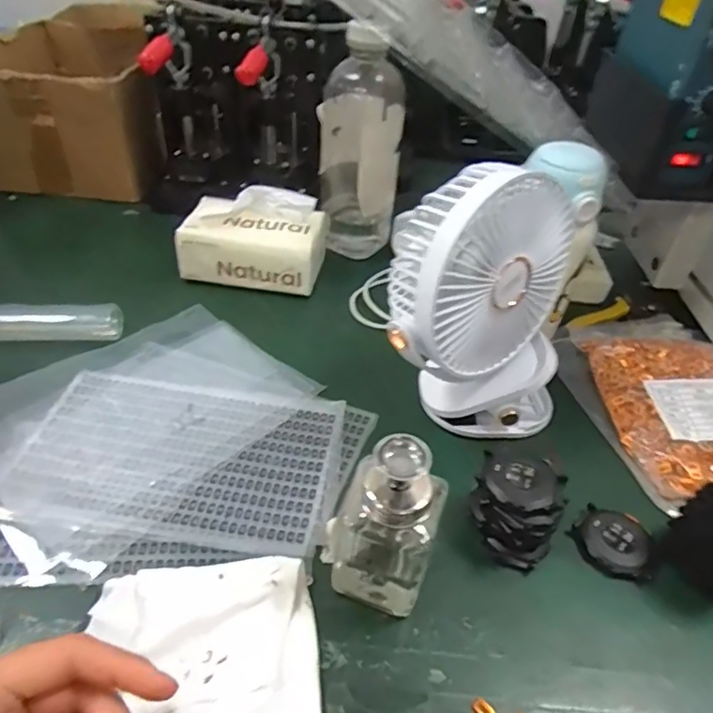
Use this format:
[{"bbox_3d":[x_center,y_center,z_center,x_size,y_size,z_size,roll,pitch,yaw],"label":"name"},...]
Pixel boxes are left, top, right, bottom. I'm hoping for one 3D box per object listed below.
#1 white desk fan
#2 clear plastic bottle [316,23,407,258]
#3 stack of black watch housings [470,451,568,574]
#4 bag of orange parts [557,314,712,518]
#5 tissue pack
[{"bbox_3d":[0.091,-0.029,0.393,0.153,0.196,0.070,-3,43,-9],"label":"white desk fan"},{"bbox_3d":[0.003,-0.218,0.576,0.087,0.219,0.074,6,42,0],"label":"clear plastic bottle"},{"bbox_3d":[0.107,0.101,0.363,0.056,0.050,0.055,28,47,22],"label":"stack of black watch housings"},{"bbox_3d":[0.269,0.030,0.470,0.138,0.029,0.210,0,43,-6],"label":"bag of orange parts"},{"bbox_3d":[-0.108,-0.125,0.566,0.144,0.082,0.081,6,42,0],"label":"tissue pack"}]

